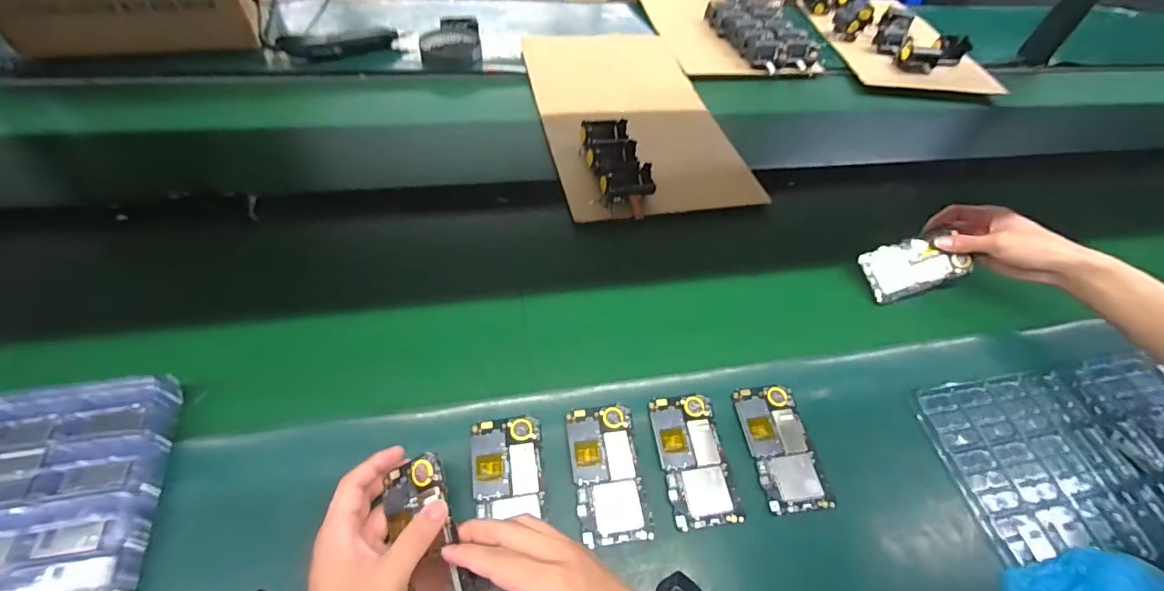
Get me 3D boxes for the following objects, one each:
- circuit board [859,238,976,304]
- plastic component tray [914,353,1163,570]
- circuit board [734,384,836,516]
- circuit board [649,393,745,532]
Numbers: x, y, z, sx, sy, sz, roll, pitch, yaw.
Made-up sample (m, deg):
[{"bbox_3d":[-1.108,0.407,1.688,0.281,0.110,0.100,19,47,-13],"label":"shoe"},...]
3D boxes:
[{"bbox_3d":[0.423,-0.039,0.637,0.119,0.009,0.069,-21,85,6],"label":"circuit board"},{"bbox_3d":[0.548,0.169,0.532,0.353,0.027,0.192,-5,53,-10],"label":"plastic component tray"},{"bbox_3d":[0.200,0.150,0.503,0.065,0.010,0.122,-2,52,-8],"label":"circuit board"},{"bbox_3d":[0.108,0.157,0.487,0.064,0.006,0.125,-4,57,-9],"label":"circuit board"}]

